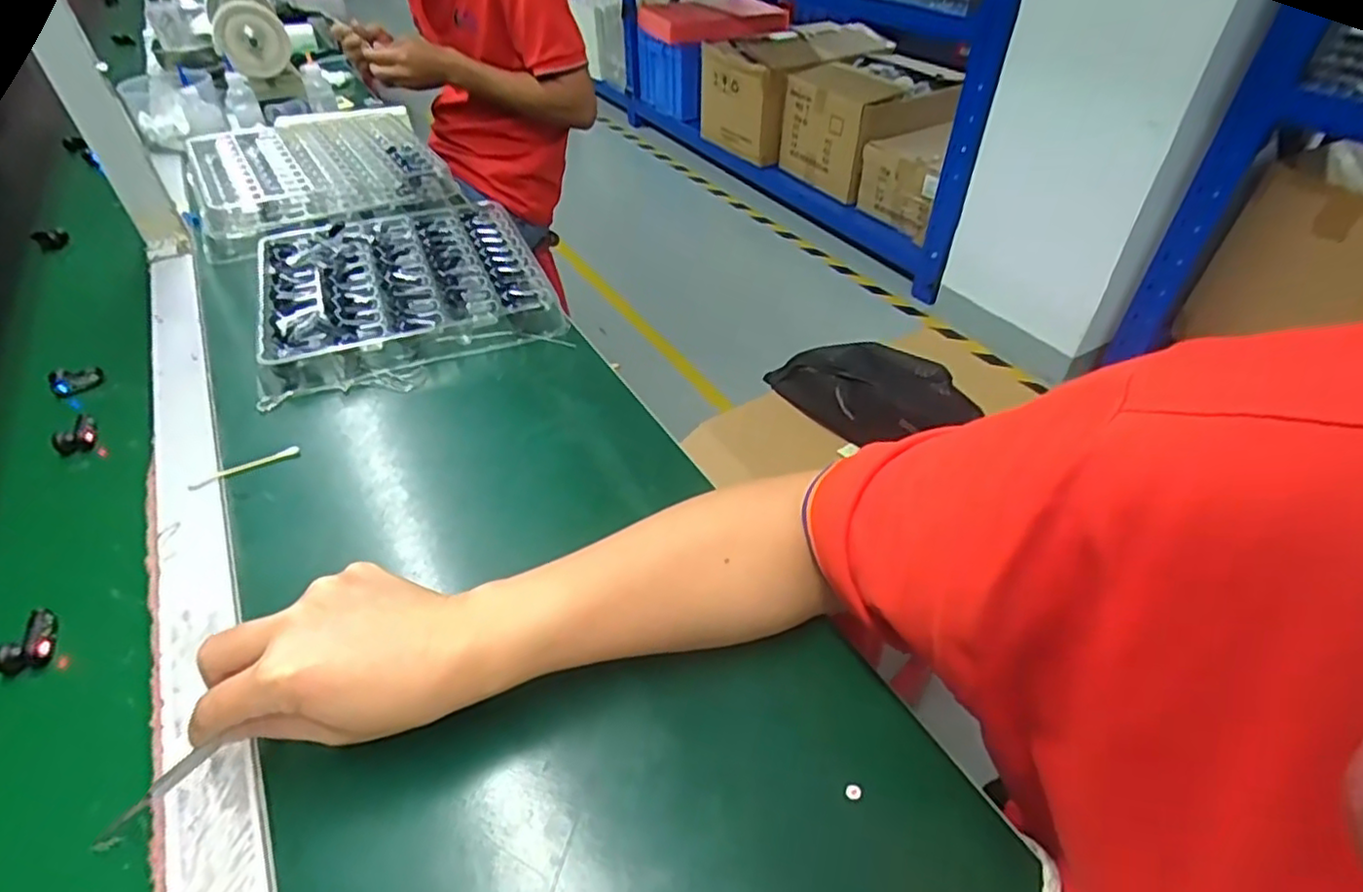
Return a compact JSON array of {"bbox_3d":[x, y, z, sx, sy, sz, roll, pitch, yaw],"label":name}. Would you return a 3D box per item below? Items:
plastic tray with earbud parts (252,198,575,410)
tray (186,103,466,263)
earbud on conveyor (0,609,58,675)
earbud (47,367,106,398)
[{"bbox_3d":[-0.269,-0.155,0.648,0.255,0.034,0.254,-16,46,-18],"label":"plastic tray with earbud parts"},{"bbox_3d":[-0.444,-0.342,0.817,0.265,0.044,0.275,-22,47,-23],"label":"tray"},{"bbox_3d":[-0.371,0.110,0.381,0.024,0.013,0.034,-19,46,-20],"label":"earbud on conveyor"},{"bbox_3d":[-0.499,-0.055,0.555,0.038,0.014,0.017,-15,45,-16],"label":"earbud"}]

